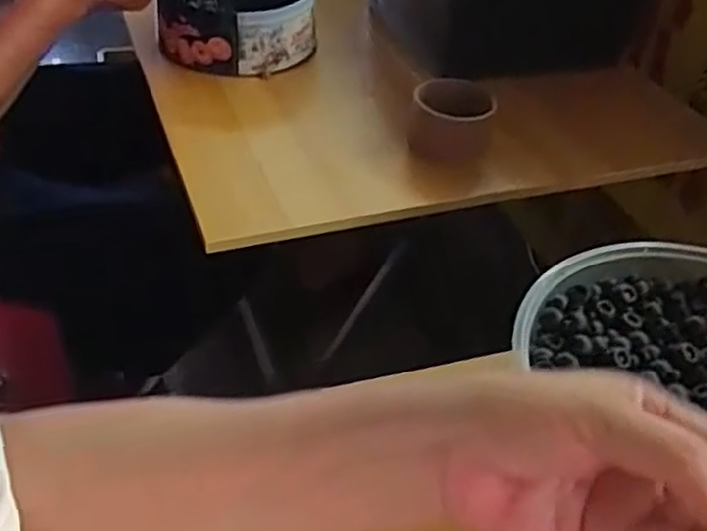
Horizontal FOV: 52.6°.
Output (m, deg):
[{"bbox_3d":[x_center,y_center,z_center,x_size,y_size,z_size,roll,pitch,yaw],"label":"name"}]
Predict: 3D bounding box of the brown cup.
[{"bbox_3d":[0.099,-0.144,0.723,0.078,0.058,0.079,3,42,-3],"label":"brown cup"}]

